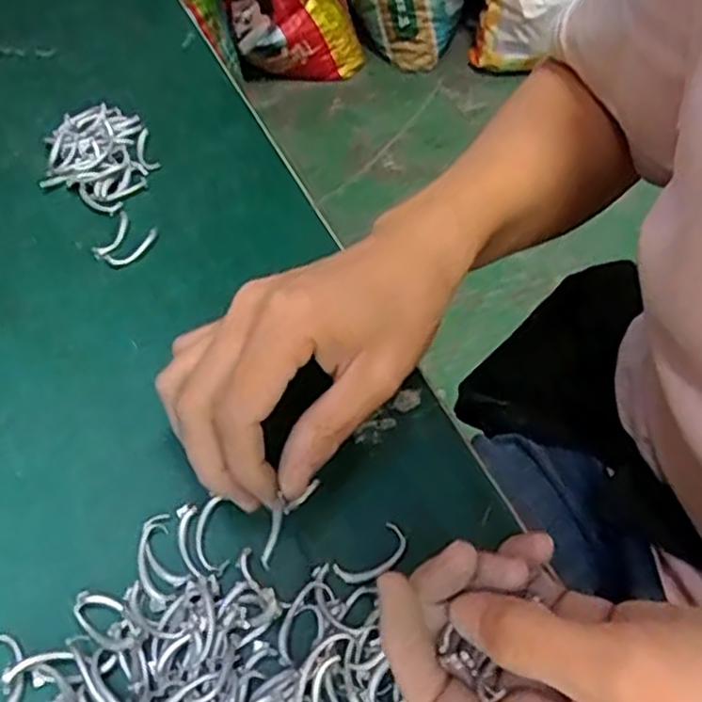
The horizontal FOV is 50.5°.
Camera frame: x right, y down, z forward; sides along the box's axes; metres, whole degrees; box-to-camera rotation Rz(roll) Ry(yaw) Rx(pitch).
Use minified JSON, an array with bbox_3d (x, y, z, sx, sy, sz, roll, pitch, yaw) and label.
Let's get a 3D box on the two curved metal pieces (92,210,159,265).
[{"bbox_3d":[-0.113,-0.055,0.375,0.025,0.006,0.031,20,59,16],"label":"two curved metal pieces"}]

